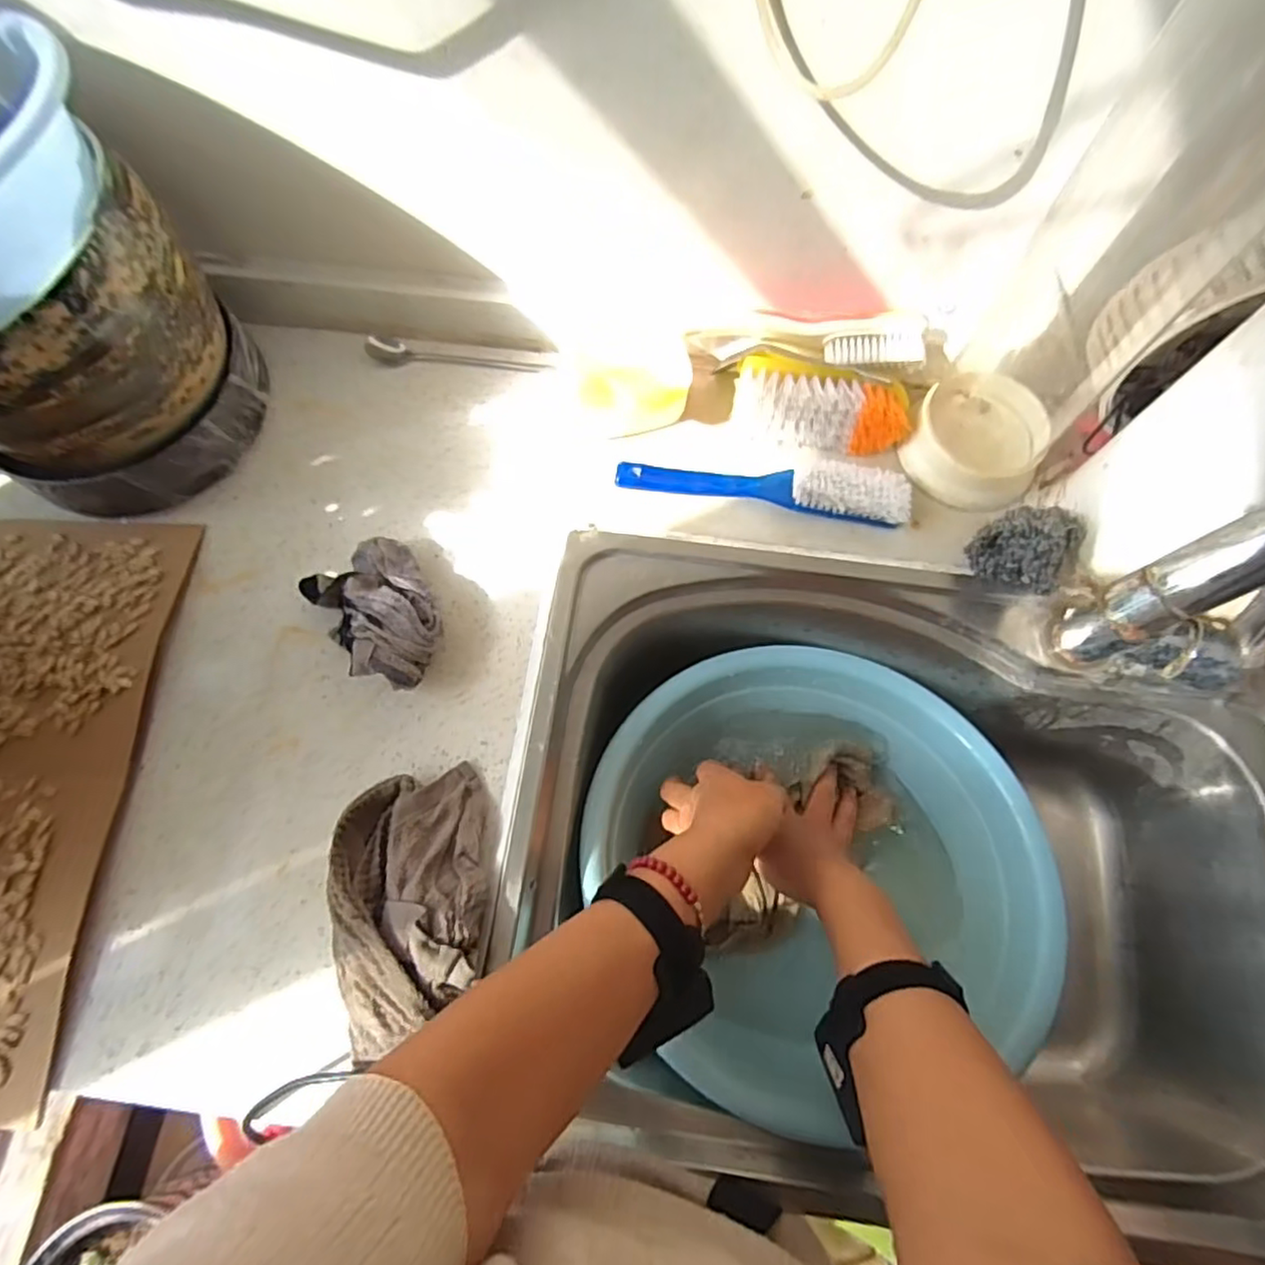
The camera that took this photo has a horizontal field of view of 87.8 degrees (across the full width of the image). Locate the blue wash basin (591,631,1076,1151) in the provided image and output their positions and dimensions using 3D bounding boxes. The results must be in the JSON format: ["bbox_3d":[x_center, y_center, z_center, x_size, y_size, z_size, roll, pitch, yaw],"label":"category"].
[{"bbox_3d":[0.148,0.172,0.532,0.321,0.109,0.333,0,71,0],"label":"blue wash basin"}]

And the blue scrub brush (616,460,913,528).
[{"bbox_3d":[0.105,-0.124,0.531,0.230,0.029,0.041,10,72,3],"label":"blue scrub brush"}]

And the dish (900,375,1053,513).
[{"bbox_3d":[0.285,-0.156,0.540,0.106,0.033,0.108,0,71,0],"label":"dish"}]

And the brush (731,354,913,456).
[{"bbox_3d":[0.153,-0.182,0.537,0.139,0.054,0.043,8,71,3],"label":"brush"}]

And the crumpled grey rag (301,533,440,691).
[{"bbox_3d":[-0.182,-0.010,0.480,0.080,0.051,0.123,-32,74,-10],"label":"crumpled grey rag"}]

